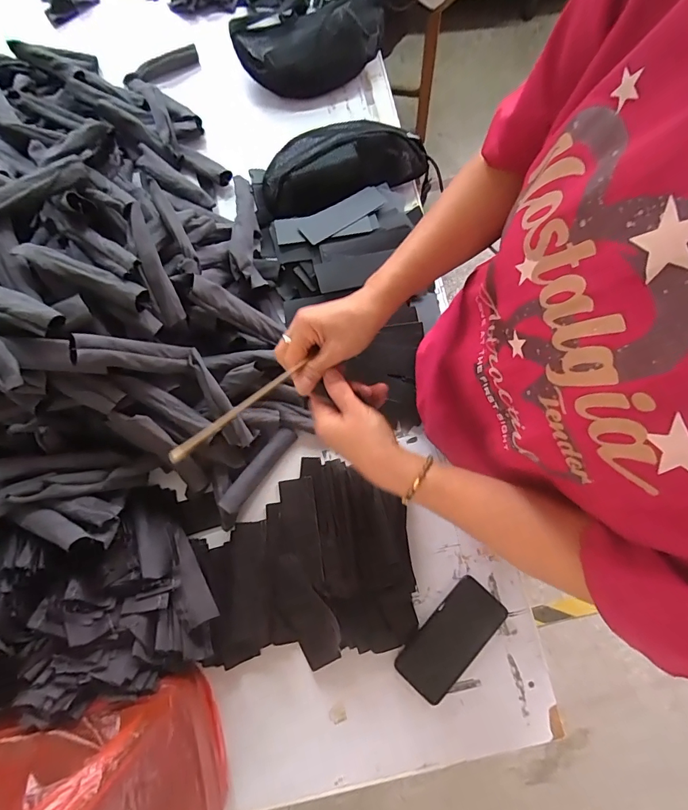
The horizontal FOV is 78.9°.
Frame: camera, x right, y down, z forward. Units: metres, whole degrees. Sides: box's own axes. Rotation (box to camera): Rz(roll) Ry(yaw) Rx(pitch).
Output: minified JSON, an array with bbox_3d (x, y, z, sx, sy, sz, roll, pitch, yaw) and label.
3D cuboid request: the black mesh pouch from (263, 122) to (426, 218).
[{"bbox_3d":[-0.003,-0.421,0.723,0.286,0.083,0.155,-13,78,-4],"label":"black mesh pouch"}]

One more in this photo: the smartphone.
[{"bbox_3d":[0.152,0.327,0.586,0.081,0.009,0.165,44,81,8],"label":"smartphone"}]

